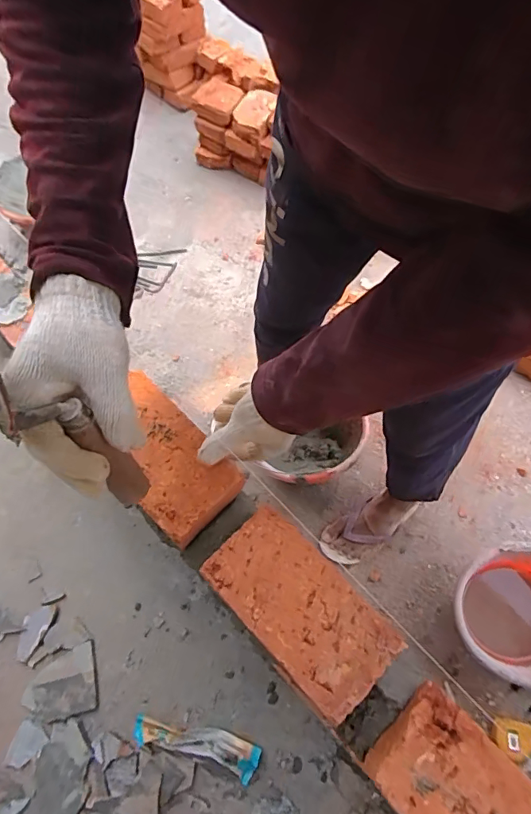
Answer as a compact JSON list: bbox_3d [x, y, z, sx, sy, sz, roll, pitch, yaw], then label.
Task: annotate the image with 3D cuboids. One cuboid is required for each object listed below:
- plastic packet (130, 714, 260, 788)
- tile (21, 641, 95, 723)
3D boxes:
[{"bbox_3d":[-0.129,0.621,0.854,0.239,0.044,0.066,15,67,6],"label":"plastic packet"},{"bbox_3d":[-0.403,0.540,0.905,0.134,0.017,0.116,-13,68,-6],"label":"tile"}]

